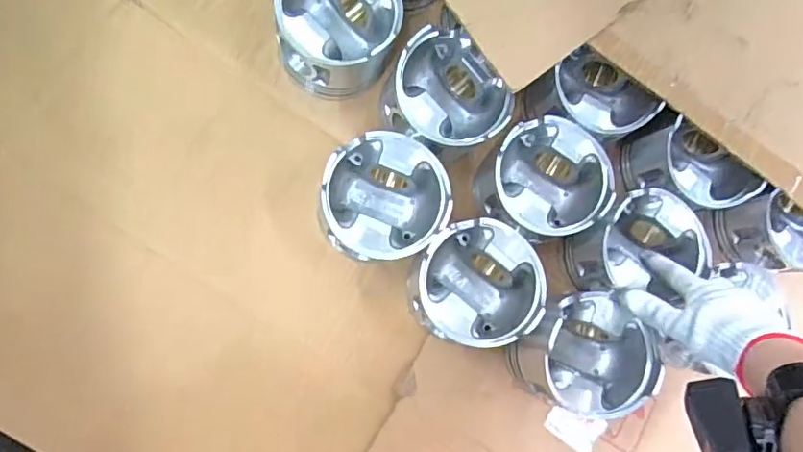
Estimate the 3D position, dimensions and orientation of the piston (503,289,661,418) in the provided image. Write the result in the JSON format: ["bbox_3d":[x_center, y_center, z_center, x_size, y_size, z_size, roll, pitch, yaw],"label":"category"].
[{"bbox_3d":[0.172,0.126,0.541,0.107,0.093,0.107,1,82,-11],"label":"piston"}]

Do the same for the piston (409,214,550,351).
[{"bbox_3d":[0.061,0.055,0.530,0.119,0.090,0.112,-7,83,-12],"label":"piston"}]

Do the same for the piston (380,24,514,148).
[{"bbox_3d":[0.036,-0.118,0.540,0.102,0.089,0.106,1,82,-11],"label":"piston"}]

